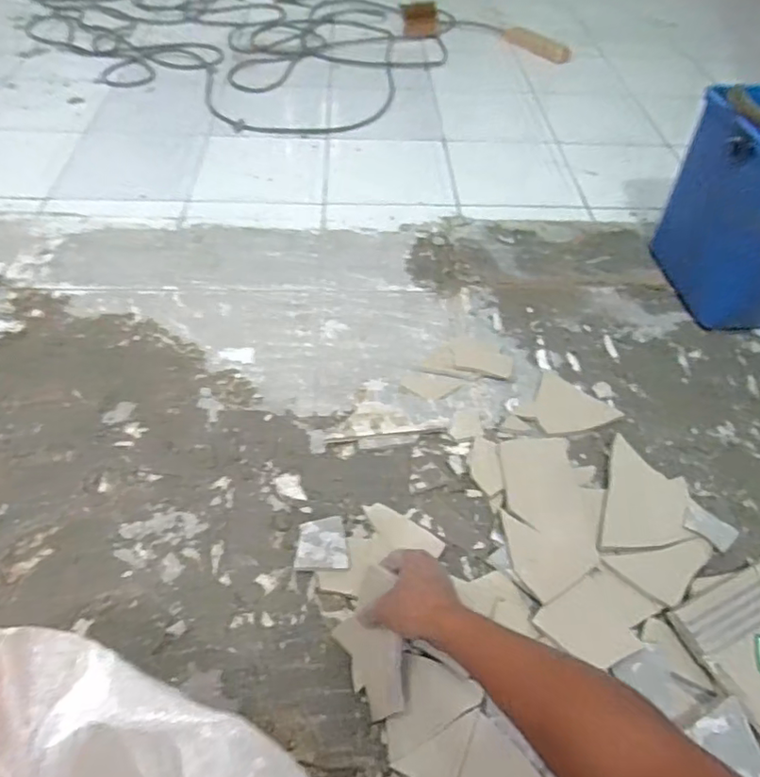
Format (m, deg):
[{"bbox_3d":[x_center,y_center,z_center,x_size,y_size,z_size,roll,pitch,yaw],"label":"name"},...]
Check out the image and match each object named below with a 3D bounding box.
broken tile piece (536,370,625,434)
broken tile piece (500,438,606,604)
[{"bbox_3d":[0.306,0.019,0.949,0.131,0.013,0.112,-13,52,-13],"label":"broken tile piece"},{"bbox_3d":[0.236,0.166,0.782,0.138,0.015,0.230,3,47,-4],"label":"broken tile piece"}]

